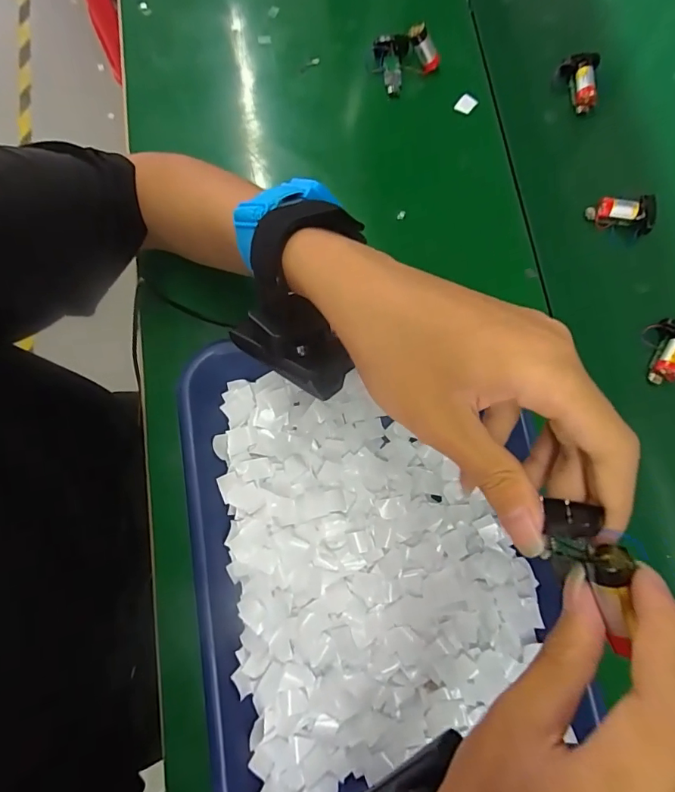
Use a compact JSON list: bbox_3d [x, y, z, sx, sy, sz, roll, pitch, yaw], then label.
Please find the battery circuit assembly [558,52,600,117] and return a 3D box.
[{"bbox_3d":[0.223,-0.288,0.427,0.031,0.020,0.050,7,77,1],"label":"battery circuit assembly"}]

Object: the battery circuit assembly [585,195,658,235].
[{"bbox_3d":[0.246,-0.154,0.402,0.048,0.026,0.030,-3,77,-1],"label":"battery circuit assembly"}]

